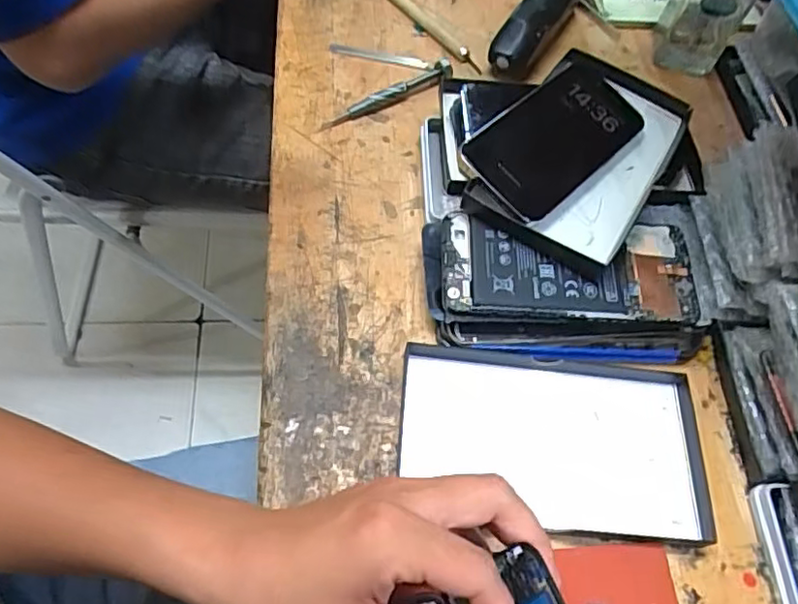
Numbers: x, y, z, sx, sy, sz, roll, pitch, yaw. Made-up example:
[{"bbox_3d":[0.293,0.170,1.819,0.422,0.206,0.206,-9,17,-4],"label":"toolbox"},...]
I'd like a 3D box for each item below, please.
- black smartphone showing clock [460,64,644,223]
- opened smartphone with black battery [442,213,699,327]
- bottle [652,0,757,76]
[{"bbox_3d":[0.109,-0.115,0.428,0.143,0.008,0.071,-40,87,-24],"label":"black smartphone showing clock"},{"bbox_3d":[0.113,-0.021,0.403,0.168,0.012,0.071,2,69,-3],"label":"opened smartphone with black battery"},{"bbox_3d":[0.265,-0.261,0.518,0.065,0.153,0.047,35,63,12],"label":"bottle"}]

